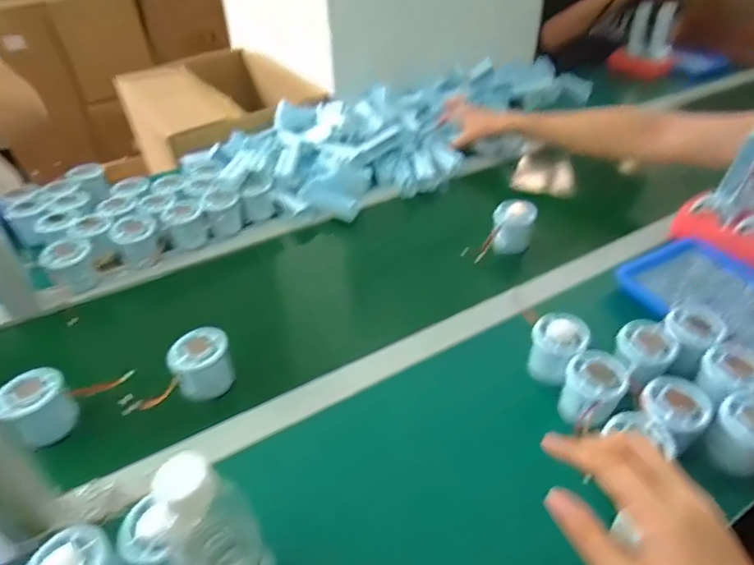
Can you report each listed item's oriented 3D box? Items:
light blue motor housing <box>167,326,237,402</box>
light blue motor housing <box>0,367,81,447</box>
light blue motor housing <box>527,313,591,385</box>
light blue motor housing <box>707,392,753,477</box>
[{"bbox_3d":[-0.192,0.092,0.555,0.063,0.065,0.050,-23,43,-25],"label":"light blue motor housing"},{"bbox_3d":[-0.346,0.127,0.511,0.062,0.054,0.063,-1,38,1],"label":"light blue motor housing"},{"bbox_3d":[0.201,0.075,0.559,0.058,0.062,0.050,18,42,23],"label":"light blue motor housing"},{"bbox_3d":[0.348,0.144,0.471,0.059,0.049,0.058,-29,46,-31],"label":"light blue motor housing"}]

